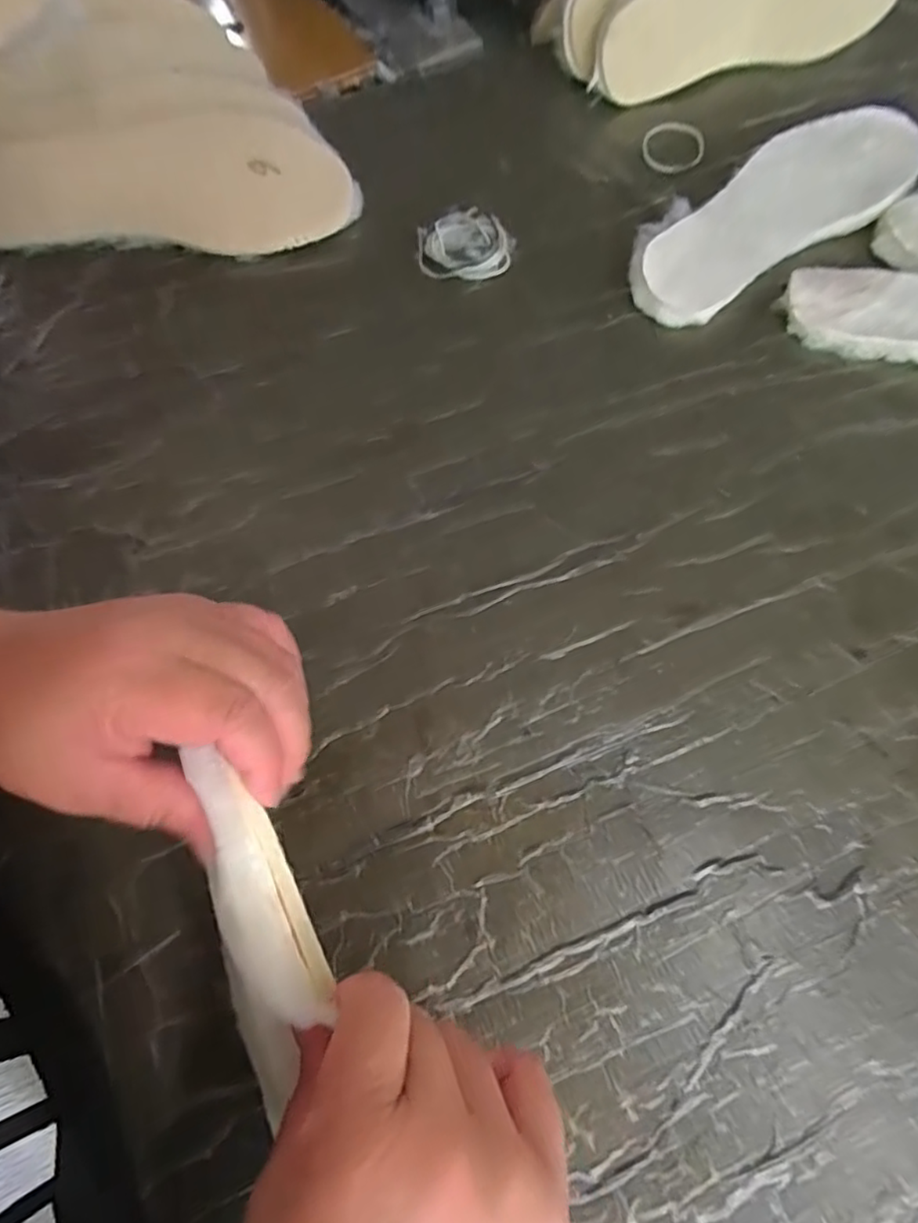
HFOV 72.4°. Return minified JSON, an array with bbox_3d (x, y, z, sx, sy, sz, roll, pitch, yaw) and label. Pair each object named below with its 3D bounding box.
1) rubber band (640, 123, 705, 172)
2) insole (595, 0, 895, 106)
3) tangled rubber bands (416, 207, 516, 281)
[{"bbox_3d":[0.168,-0.363,0.491,0.047,0.005,0.054,-4,74,4],"label":"rubber band"},{"bbox_3d":[0.235,-0.486,0.501,0.272,0.087,0.020,-20,33,-9],"label":"insole"},{"bbox_3d":[0.004,-0.265,0.454,0.066,0.014,0.053,-2,69,0],"label":"tangled rubber bands"}]

